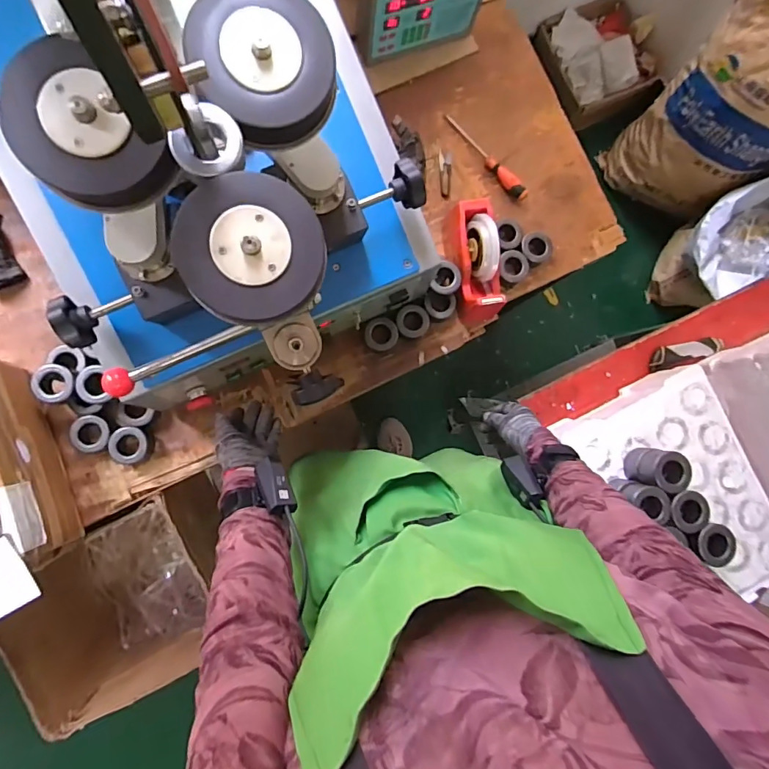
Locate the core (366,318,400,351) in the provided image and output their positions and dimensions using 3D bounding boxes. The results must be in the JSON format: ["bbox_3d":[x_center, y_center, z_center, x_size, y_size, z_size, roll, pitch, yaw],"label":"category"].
[{"bbox_3d":[-0.007,-0.090,0.844,0.059,0.041,0.057,1,86,-8],"label":"core"}]

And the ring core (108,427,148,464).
[{"bbox_3d":[-0.425,0.102,0.777,0.058,0.043,0.059,1,86,-8],"label":"ring core"}]

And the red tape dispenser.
[{"bbox_3d":[0.165,-0.221,0.829,0.072,0.116,0.209,-12,88,-8],"label":"red tape dispenser"}]

